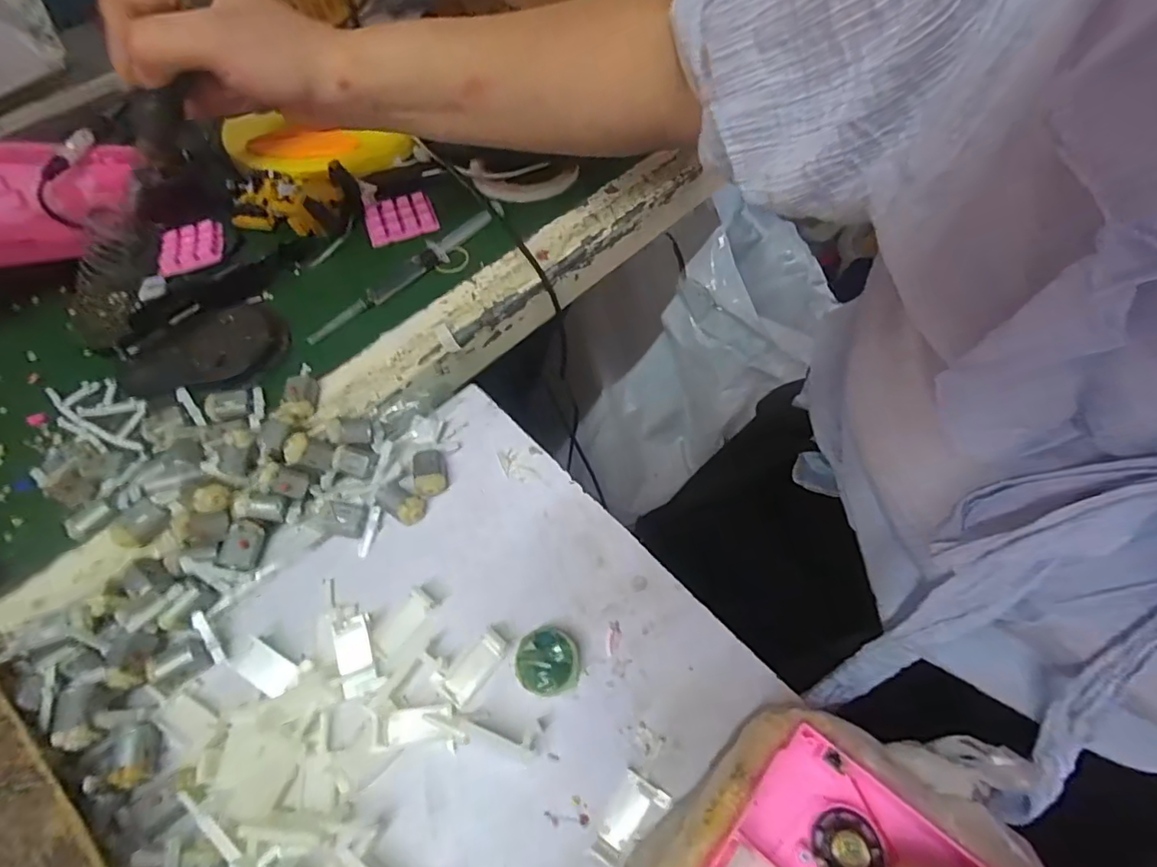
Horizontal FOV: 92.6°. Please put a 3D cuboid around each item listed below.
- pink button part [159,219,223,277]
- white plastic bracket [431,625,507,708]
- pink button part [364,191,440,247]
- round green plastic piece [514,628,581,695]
[{"bbox_3d":[-0.329,-0.159,0.469,0.045,0.011,0.058,-18,60,-8],"label":"pink button part"},{"bbox_3d":[-0.058,0.125,0.300,0.022,0.010,0.040,39,68,23],"label":"white plastic bracket"},{"bbox_3d":[-0.156,-0.190,0.485,0.059,0.004,0.043,-17,76,-1],"label":"pink button part"},{"bbox_3d":[-0.017,0.122,0.297,0.033,0.017,0.035,-1,59,2],"label":"round green plastic piece"}]

